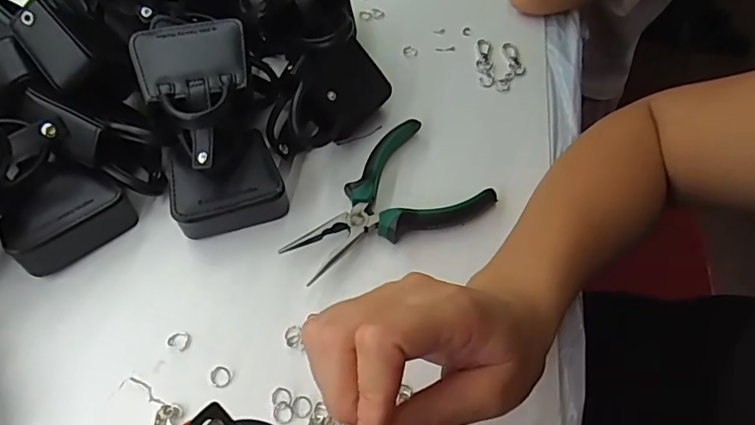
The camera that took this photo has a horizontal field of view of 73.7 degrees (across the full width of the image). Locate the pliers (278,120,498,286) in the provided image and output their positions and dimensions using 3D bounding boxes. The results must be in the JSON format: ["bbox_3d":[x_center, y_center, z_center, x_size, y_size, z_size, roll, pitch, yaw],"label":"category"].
[{"bbox_3d":[0.003,-0.002,0.371,0.147,0.024,0.092,-34,65,-22],"label":"pliers"}]

